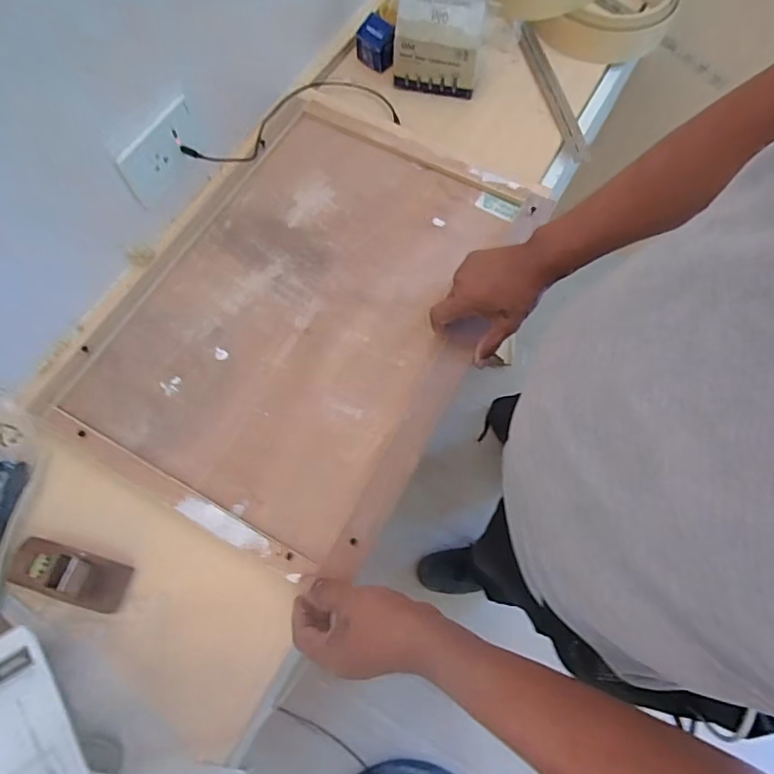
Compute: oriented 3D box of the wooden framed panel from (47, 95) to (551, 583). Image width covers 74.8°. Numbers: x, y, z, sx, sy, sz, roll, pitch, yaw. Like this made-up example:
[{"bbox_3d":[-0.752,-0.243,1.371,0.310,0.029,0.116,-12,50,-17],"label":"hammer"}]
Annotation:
[{"bbox_3d":[-0.096,-0.110,0.610,0.385,0.021,0.556,26,70,8],"label":"wooden framed panel"}]

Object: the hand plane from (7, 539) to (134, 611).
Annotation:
[{"bbox_3d":[-0.307,0.179,0.486,0.106,0.034,0.043,16,69,4],"label":"hand plane"}]

